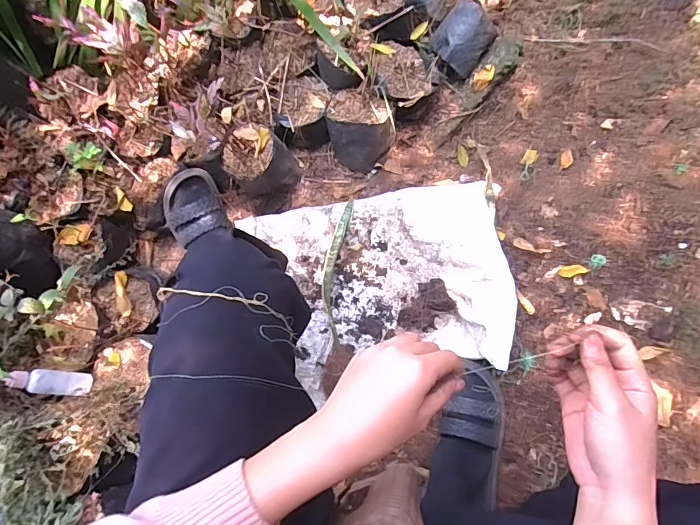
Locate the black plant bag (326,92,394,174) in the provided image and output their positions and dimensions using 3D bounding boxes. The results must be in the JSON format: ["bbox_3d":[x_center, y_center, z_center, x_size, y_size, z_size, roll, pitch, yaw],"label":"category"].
[{"bbox_3d":[0.018,-0.242,0.787,0.109,0.102,0.117,-9,74,-2],"label":"black plant bag"}]

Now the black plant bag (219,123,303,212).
[{"bbox_3d":[-0.168,-0.175,0.794,0.122,0.117,0.111,23,75,8],"label":"black plant bag"}]

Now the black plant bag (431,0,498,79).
[{"bbox_3d":[0.200,-0.400,0.753,0.091,0.075,0.095,-37,76,-9],"label":"black plant bag"}]

